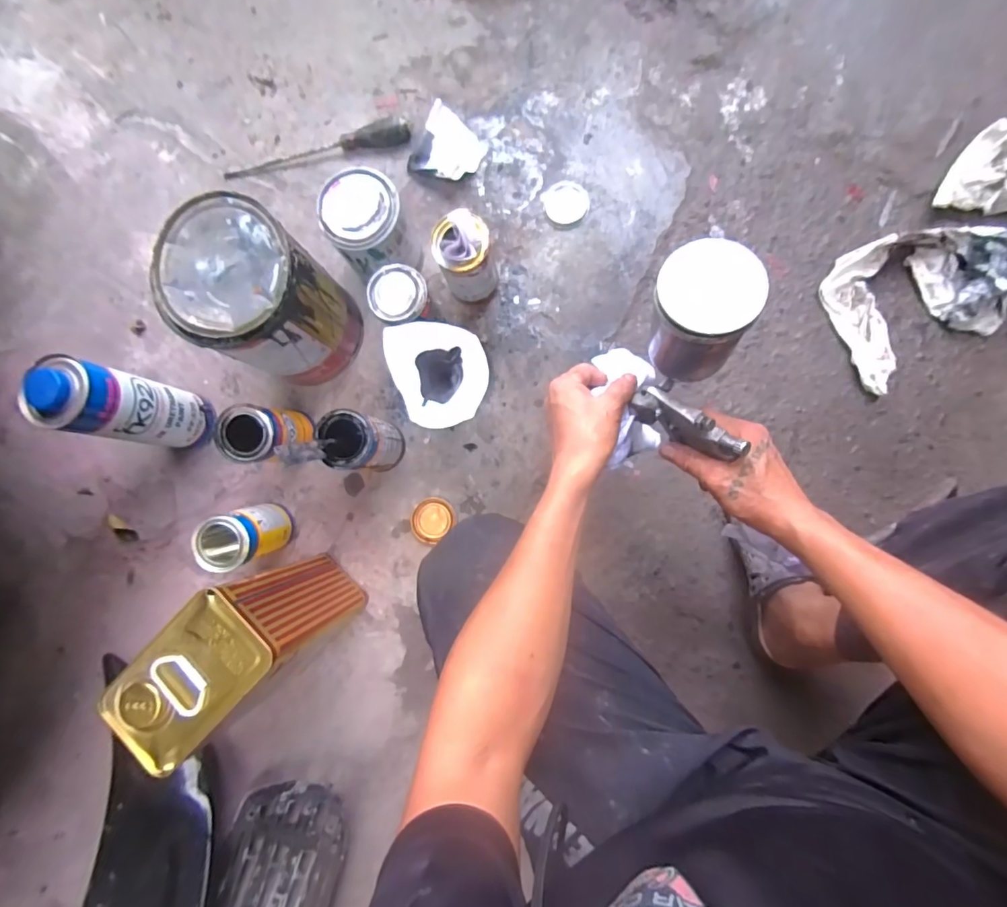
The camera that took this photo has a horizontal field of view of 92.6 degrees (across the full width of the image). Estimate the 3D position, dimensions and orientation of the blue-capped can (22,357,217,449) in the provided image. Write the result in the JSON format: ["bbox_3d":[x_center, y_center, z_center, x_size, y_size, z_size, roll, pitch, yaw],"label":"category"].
[{"bbox_3d":[-0.481,-0.060,0.631,0.081,0.217,0.081,0,87,3],"label":"blue-capped can"}]

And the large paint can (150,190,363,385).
[{"bbox_3d":[-0.296,-0.188,0.620,0.155,0.222,0.151,0,87,4],"label":"large paint can"}]

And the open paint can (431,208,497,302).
[{"bbox_3d":[-0.048,-0.252,0.646,0.069,0.149,0.072,0,87,3],"label":"open paint can"}]

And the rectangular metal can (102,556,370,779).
[{"bbox_3d":[-0.299,0.225,0.586,0.100,0.245,0.173,45,91,5],"label":"rectangular metal can"}]

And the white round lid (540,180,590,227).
[{"bbox_3d":[0.093,-0.369,0.707,0.065,0.014,0.064,0,87,3],"label":"white round lid"}]

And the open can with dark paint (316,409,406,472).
[{"bbox_3d":[-0.184,-0.014,0.646,0.083,0.132,0.072,4,87,3],"label":"open can with dark paint"}]

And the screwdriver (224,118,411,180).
[{"bbox_3d":[-0.286,-0.459,0.728,0.294,0.035,0.029,-11,86,2],"label":"screwdriver"}]

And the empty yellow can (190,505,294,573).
[{"bbox_3d":[-0.347,0.115,0.650,0.074,0.142,0.068,0,87,3],"label":"empty yellow can"}]

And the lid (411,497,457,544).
[{"bbox_3d":[-0.104,0.095,0.697,0.066,0.010,0.058,-44,86,0],"label":"lid"}]

